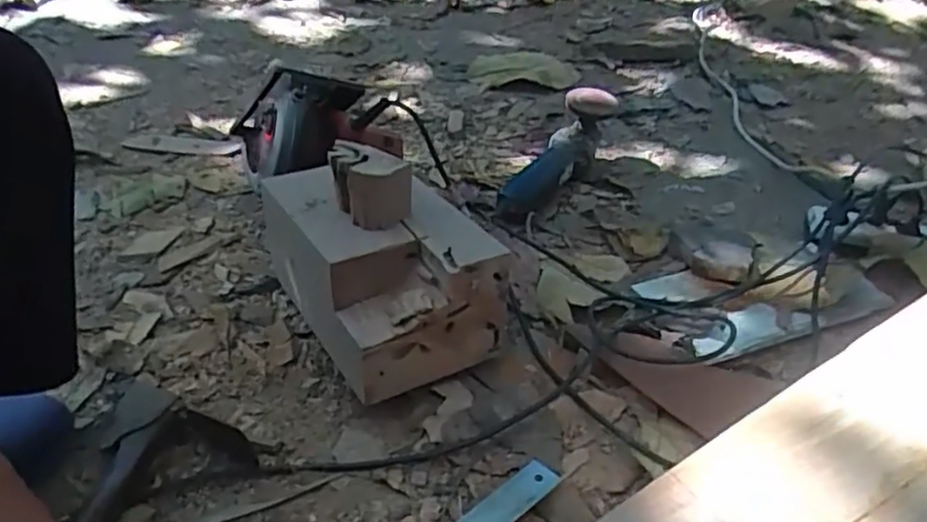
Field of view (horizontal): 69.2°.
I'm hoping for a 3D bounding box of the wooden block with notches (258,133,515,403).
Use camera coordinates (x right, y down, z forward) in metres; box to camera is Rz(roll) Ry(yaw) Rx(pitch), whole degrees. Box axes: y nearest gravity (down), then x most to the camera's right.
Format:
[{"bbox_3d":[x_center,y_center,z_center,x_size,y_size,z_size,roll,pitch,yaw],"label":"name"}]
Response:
[{"bbox_3d":[-0.098,-0.017,0.760,0.175,0.202,0.295,-19,45,-26],"label":"wooden block with notches"}]

